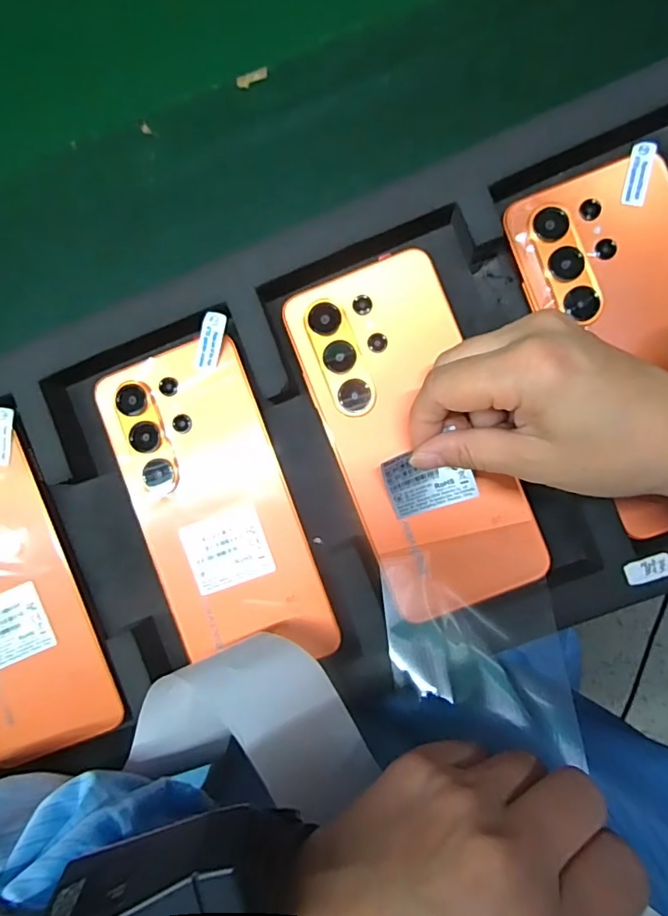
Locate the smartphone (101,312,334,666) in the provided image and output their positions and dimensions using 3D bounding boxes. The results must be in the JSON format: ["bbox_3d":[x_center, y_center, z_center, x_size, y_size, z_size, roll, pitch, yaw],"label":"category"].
[{"bbox_3d":[-0.060,0.024,0.259,0.076,0.010,0.162,-21,87,5],"label":"smartphone"}]

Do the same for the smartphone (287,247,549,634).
[{"bbox_3d":[0.039,-0.011,0.246,0.076,0.013,0.170,-21,89,5],"label":"smartphone"}]

